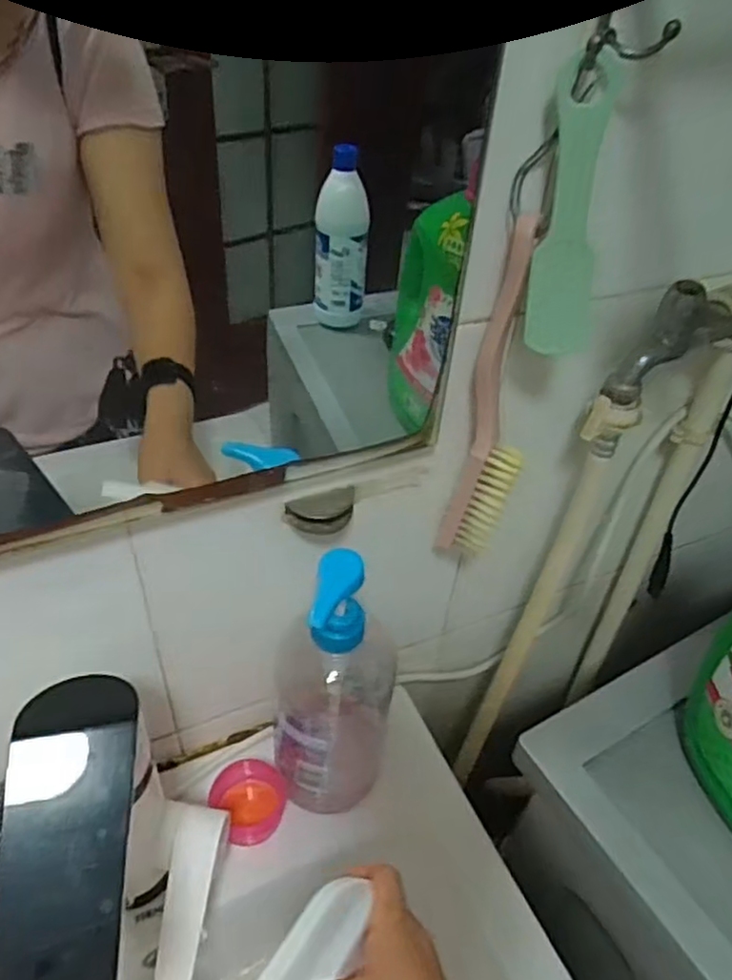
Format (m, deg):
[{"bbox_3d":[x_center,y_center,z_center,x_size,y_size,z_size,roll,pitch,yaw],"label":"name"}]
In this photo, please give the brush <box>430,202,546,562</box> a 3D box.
[{"bbox_3d":[0.083,-0.050,0.434,0.043,0.235,0.023,12,41,10],"label":"brush"}]

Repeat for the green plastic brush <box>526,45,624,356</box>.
[{"bbox_3d":[0.110,-0.140,0.360,0.043,0.145,0.013,8,41,5],"label":"green plastic brush"}]

